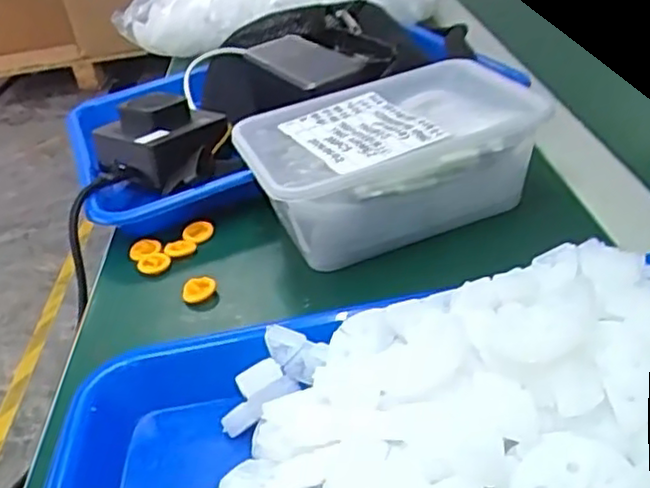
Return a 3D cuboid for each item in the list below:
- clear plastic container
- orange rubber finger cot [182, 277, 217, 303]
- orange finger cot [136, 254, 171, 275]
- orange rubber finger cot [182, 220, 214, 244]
[{"bbox_3d":[0.036,-0.048,0.430,0.166,0.074,0.108,-19,34,-12],"label":"clear plastic container"},{"bbox_3d":[-0.073,0.027,0.403,0.019,0.009,0.012,-15,33,-8],"label":"orange rubber finger cot"},{"bbox_3d":[-0.107,0.013,0.435,0.020,0.006,0.015,-16,34,-13],"label":"orange finger cot"},{"bbox_3d":[-0.084,-0.009,0.456,0.019,0.006,0.016,-20,35,-19],"label":"orange rubber finger cot"}]

